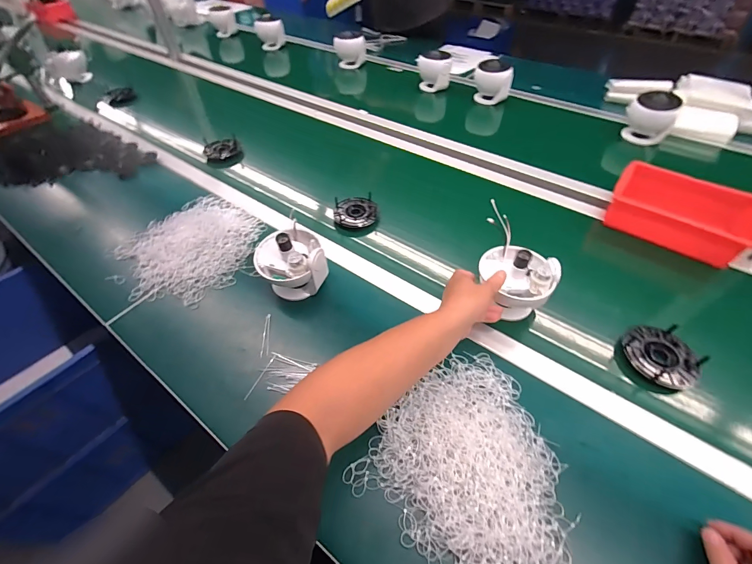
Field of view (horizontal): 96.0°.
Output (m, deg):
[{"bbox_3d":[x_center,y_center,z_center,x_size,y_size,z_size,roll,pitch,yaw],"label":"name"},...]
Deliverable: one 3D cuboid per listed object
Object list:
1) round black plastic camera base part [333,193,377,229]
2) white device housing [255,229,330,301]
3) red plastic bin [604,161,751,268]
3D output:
[{"bbox_3d":[-0.046,-0.157,0.767,0.096,0.018,0.096,-8,50,-6],"label":"round black plastic camera base part"},{"bbox_3d":[-0.155,-0.039,0.619,0.119,0.101,0.116,-18,52,-14],"label":"white device housing"},{"bbox_3d":[0.634,-0.150,0.714,0.250,0.070,0.179,30,57,24],"label":"red plastic bin"}]

